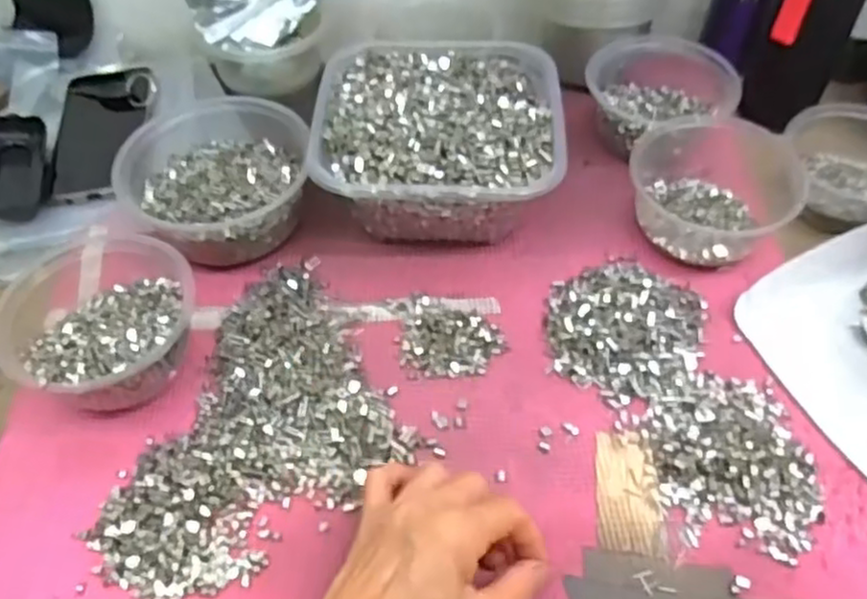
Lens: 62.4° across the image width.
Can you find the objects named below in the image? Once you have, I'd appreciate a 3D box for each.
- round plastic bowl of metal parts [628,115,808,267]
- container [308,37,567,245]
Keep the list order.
[{"bbox_3d":[0.205,-0.085,0.526,0.125,0.045,0.108,-35,60,-23],"label":"round plastic bowl of metal parts"},{"bbox_3d":[0.004,-0.121,0.547,0.176,0.074,0.167,1,53,1],"label":"container"}]

